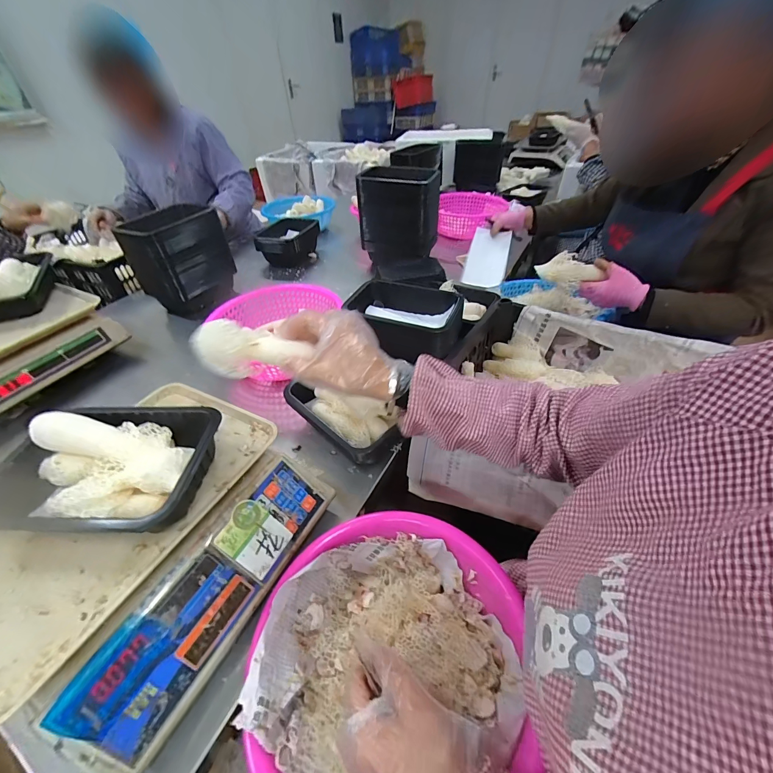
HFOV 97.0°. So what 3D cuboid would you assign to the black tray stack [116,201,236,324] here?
[{"bbox_3d":[-0.546,-0.341,0.931,0.142,0.236,0.228,24,49,27],"label":"black tray stack"}]

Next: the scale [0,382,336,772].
[{"bbox_3d":[-0.283,0.171,0.411,0.299,0.100,0.334,18,47,22],"label":"scale"}]

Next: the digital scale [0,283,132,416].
[{"bbox_3d":[-0.760,-0.077,0.704,0.219,0.113,0.331,18,47,22],"label":"digital scale"}]

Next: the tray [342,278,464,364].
[{"bbox_3d":[0.034,-0.152,0.720,0.205,0.080,0.163,14,45,18],"label":"tray"}]

